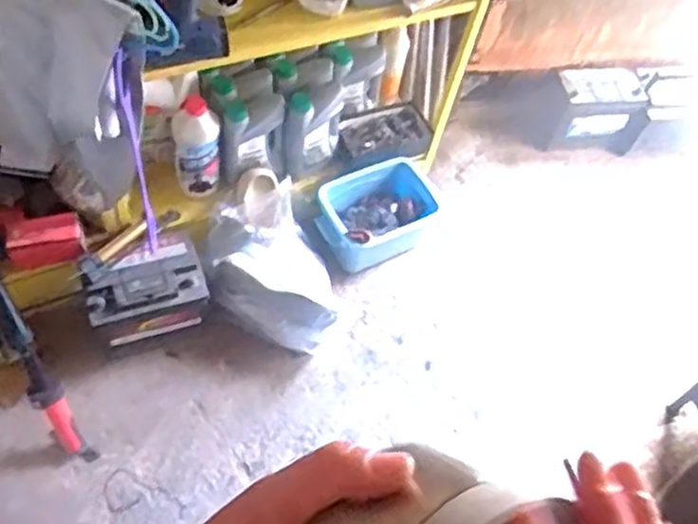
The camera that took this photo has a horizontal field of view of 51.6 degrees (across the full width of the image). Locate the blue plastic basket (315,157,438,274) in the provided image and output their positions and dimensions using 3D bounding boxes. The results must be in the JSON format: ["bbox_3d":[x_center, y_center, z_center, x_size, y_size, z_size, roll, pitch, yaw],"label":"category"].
[{"bbox_3d":[0.069,-0.106,1.768,0.291,0.184,0.188,-28,62,-23],"label":"blue plastic basket"}]

